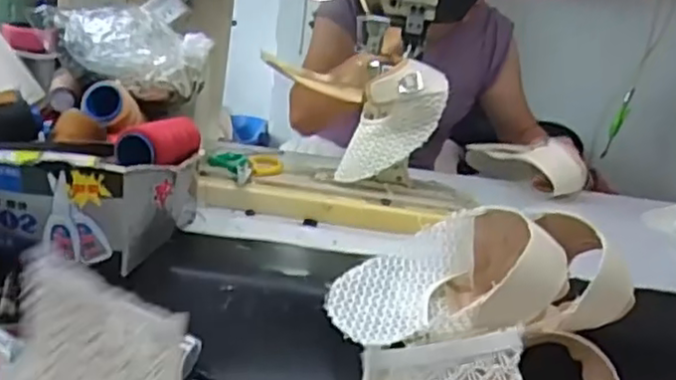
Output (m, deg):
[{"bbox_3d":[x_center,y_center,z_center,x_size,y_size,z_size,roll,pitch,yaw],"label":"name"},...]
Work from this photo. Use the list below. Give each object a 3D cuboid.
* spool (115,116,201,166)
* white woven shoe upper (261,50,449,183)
[{"bbox_3d":[-0.184,-0.052,0.722,0.051,0.041,0.102,13,19,14],"label":"spool"},{"bbox_3d":[0.024,-0.105,0.982,0.257,0.172,0.075,16,20,23],"label":"white woven shoe upper"}]

